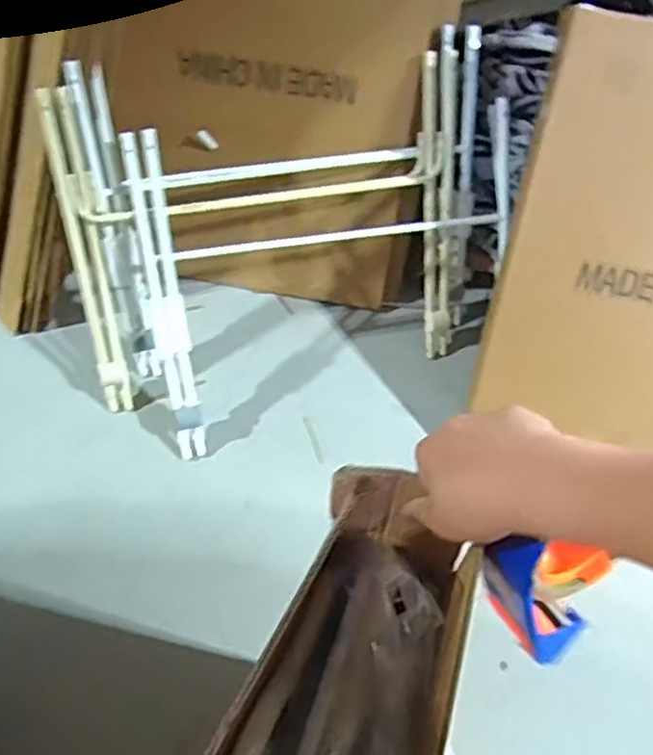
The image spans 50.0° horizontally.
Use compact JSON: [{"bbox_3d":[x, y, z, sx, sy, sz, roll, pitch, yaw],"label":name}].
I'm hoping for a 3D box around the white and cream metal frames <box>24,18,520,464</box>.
[{"bbox_3d":[-0.058,-0.279,1.378,0.882,0.255,0.694,-15,102,-3],"label":"white and cream metal frames"}]

